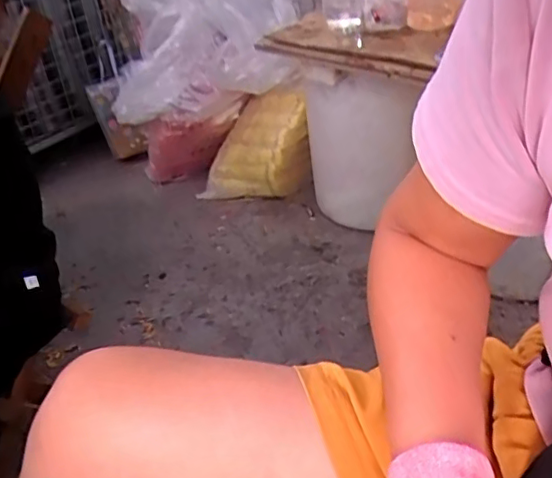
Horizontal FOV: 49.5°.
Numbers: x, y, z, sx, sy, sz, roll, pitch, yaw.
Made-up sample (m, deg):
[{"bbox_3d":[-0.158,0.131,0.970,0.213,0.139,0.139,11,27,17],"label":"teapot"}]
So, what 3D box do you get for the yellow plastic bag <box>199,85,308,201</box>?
[{"bbox_3d":[-0.058,-0.232,1.573,0.280,0.296,0.130,7,37,18],"label":"yellow plastic bag"}]

